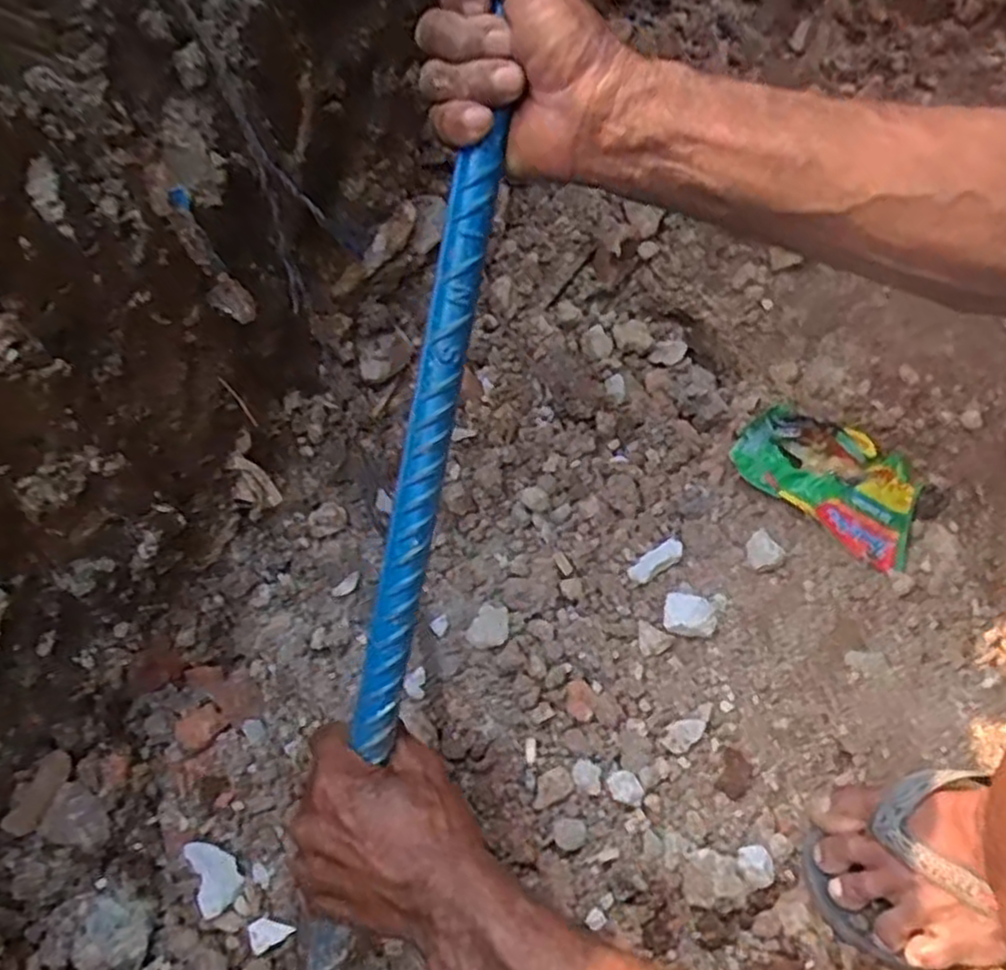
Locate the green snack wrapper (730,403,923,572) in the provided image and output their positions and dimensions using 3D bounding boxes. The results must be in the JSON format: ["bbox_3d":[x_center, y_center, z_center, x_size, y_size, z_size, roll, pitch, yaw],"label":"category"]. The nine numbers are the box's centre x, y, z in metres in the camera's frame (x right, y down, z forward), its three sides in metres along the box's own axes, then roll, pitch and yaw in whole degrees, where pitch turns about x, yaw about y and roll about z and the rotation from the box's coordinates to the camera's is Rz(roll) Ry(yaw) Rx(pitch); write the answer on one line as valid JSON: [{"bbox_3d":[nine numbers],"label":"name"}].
[{"bbox_3d":[0.256,-0.011,0.610,0.144,0.031,0.089,32,72,15],"label":"green snack wrapper"}]

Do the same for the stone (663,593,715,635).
[{"bbox_3d":[0.138,0.098,0.587,0.037,0.023,0.028,12,68,8],"label":"stone"}]

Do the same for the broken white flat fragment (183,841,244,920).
[{"bbox_3d":[-0.182,0.247,0.502,0.028,0.007,0.045,-9,53,-37],"label":"broken white flat fragment"}]

